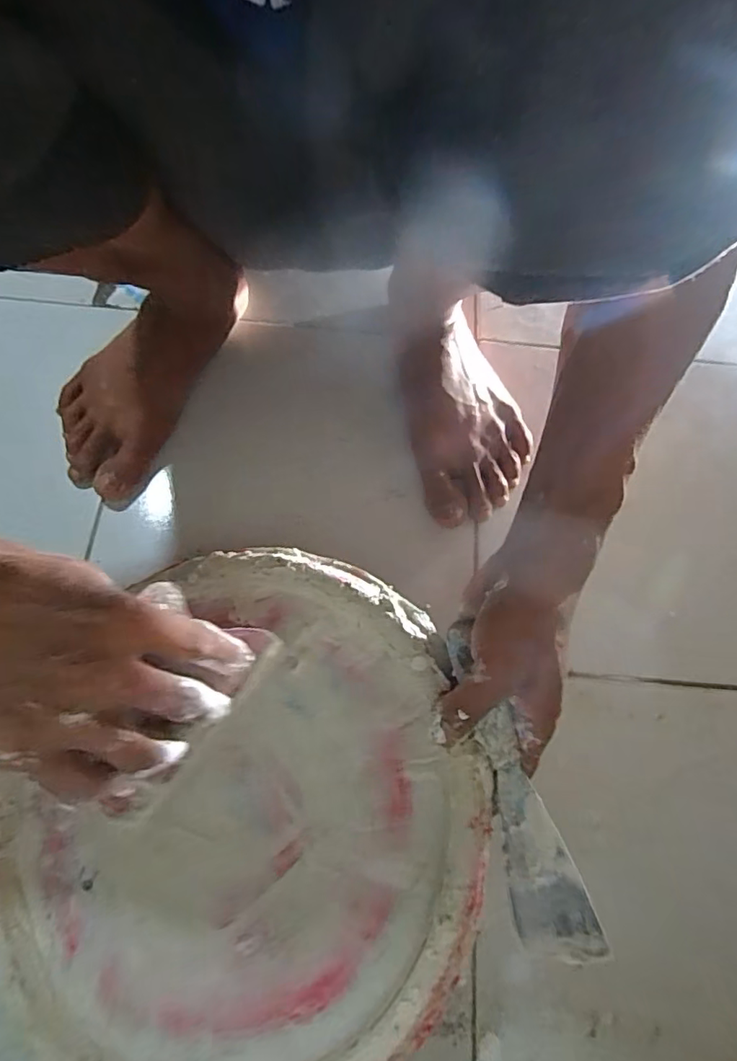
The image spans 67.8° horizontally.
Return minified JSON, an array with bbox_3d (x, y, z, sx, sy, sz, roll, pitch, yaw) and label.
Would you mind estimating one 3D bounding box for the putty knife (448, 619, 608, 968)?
[{"bbox_3d":[0.079,0.137,0.306,0.042,0.020,0.170,-28,70,33],"label":"putty knife"}]

